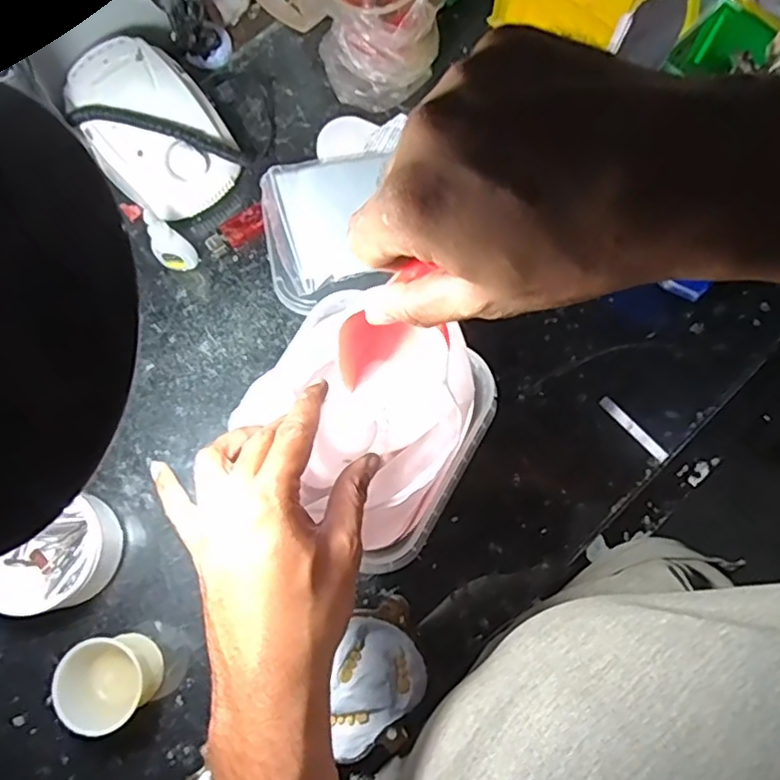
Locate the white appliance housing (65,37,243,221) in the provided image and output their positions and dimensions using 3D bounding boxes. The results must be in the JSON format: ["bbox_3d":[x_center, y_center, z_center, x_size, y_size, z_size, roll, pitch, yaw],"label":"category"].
[{"bbox_3d":[-0.209,-0.227,0.568,0.104,0.084,0.139,-40,80,-10],"label":"white appliance housing"}]

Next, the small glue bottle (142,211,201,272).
[{"bbox_3d":[-0.188,-0.126,0.543,0.031,0.080,0.028,-35,79,-9],"label":"small glue bottle"}]

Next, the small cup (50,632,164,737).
[{"bbox_3d":[-0.205,0.212,0.467,0.058,0.052,0.060,0,76,-1],"label":"small cup"}]

